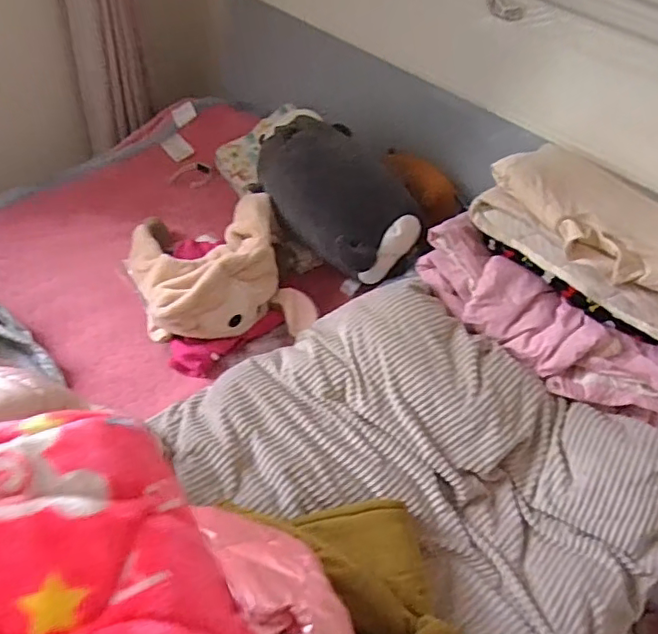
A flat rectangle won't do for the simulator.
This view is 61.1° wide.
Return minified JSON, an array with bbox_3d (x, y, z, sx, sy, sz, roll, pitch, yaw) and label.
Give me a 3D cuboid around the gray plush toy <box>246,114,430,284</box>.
[{"bbox_3d":[0.009,-0.244,1.143,0.202,0.197,0.364,-30,60,-30],"label":"gray plush toy"}]

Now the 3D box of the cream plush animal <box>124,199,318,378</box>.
[{"bbox_3d":[-0.218,-0.097,1.109,0.310,0.151,0.362,-15,54,-21],"label":"cream plush animal"}]

